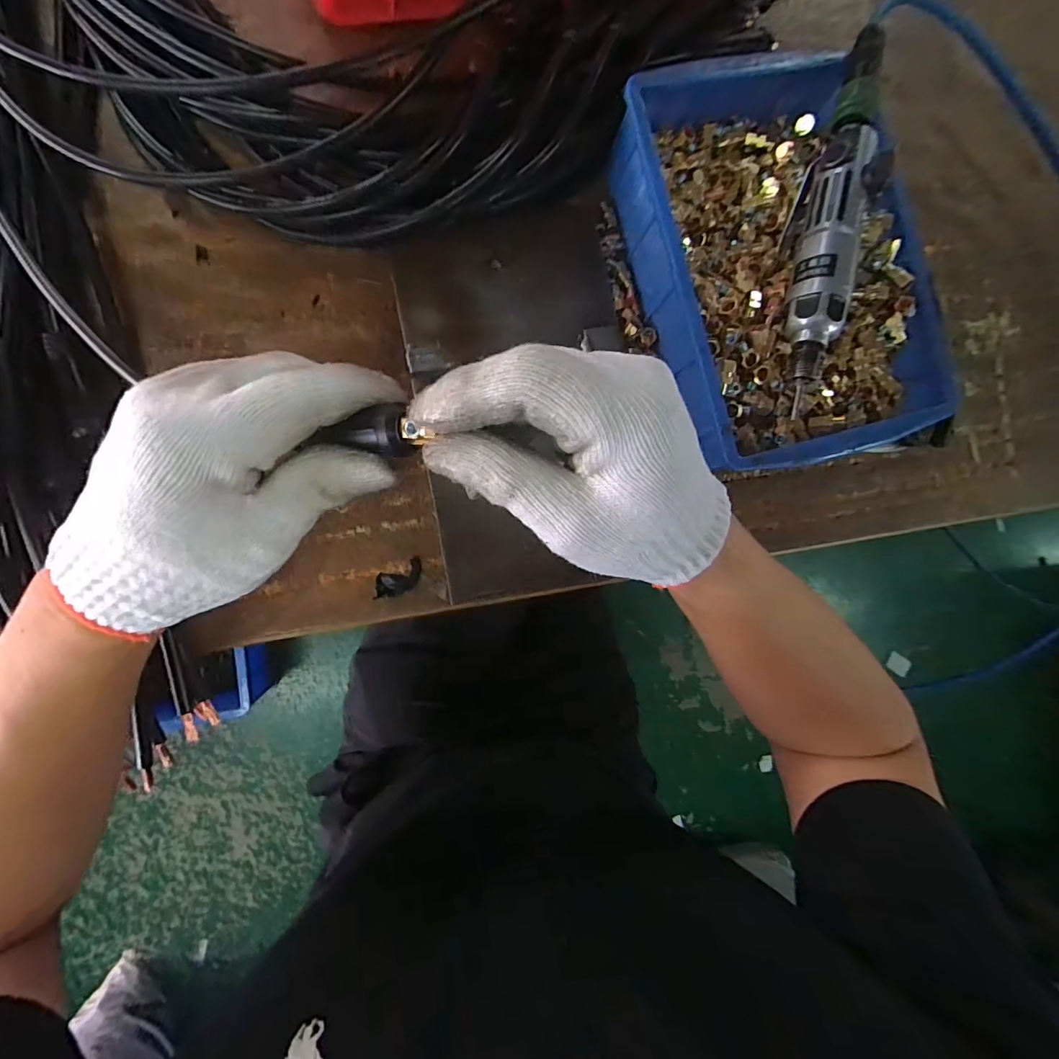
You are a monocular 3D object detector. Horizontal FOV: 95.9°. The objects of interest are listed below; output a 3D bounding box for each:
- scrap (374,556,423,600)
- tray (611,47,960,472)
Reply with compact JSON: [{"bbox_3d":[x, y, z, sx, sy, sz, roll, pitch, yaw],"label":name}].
[{"bbox_3d":[-0.101,0.039,0.369,0.041,0.010,0.021,-27,92,-9],"label":"scrap"},{"bbox_3d":[0.198,-0.205,0.387,0.218,0.096,0.299,-17,91,-9],"label":"tray"}]

